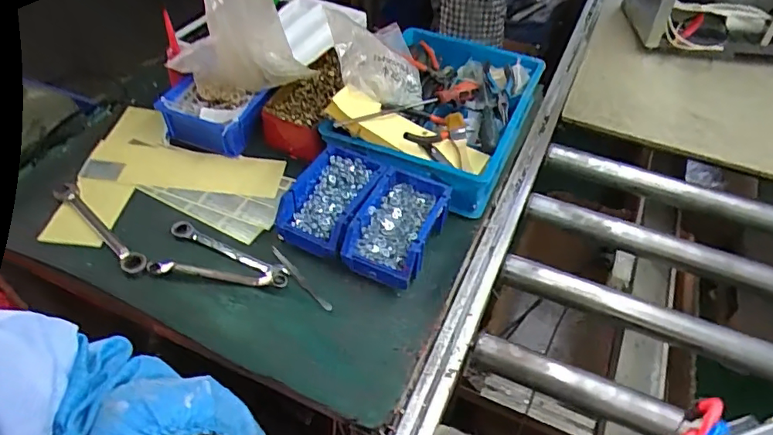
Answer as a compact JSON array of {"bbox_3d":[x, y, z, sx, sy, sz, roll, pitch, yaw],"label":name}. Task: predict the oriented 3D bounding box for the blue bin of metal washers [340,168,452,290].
[{"bbox_3d":[0.015,0.014,0.736,0.106,0.061,0.154,19,49,15],"label":"blue bin of metal washers"}]

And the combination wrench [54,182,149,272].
[{"bbox_3d":[-0.416,0.010,0.761,0.233,0.013,0.031,35,54,26],"label":"combination wrench"}]

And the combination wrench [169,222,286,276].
[{"bbox_3d":[-0.222,0.044,0.745,0.190,0.016,0.023,19,49,15],"label":"combination wrench"}]

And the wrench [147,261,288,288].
[{"bbox_3d":[-0.228,0.075,0.715,0.188,0.022,0.022,4,47,1],"label":"wrench"}]

